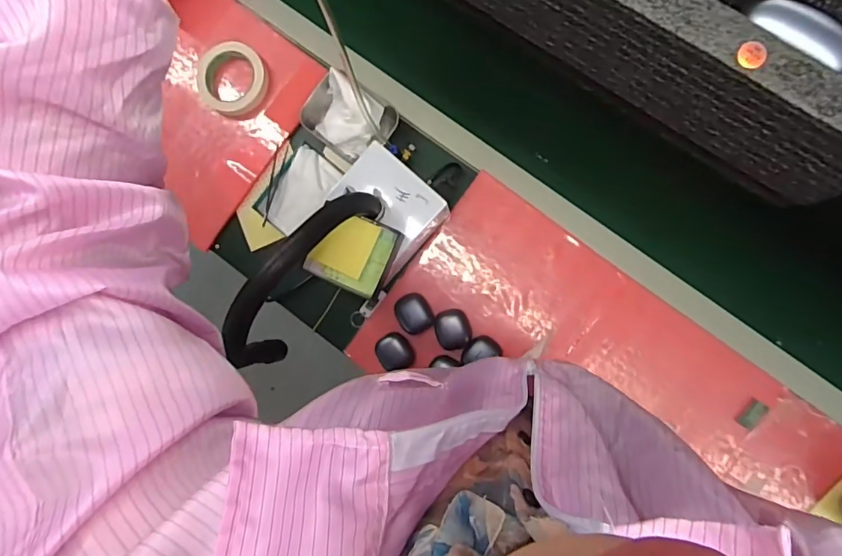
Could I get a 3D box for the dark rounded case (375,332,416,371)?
[{"bbox_3d":[-0.038,0.111,0.717,0.047,0.027,0.057,-29,85,4],"label":"dark rounded case"}]

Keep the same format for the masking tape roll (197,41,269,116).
[{"bbox_3d":[-0.301,-0.318,0.765,0.104,0.030,0.106,-2,87,6],"label":"masking tape roll"}]

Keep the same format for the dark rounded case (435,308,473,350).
[{"bbox_3d":[0.047,0.076,0.709,0.050,0.020,0.057,-17,86,5],"label":"dark rounded case"}]

